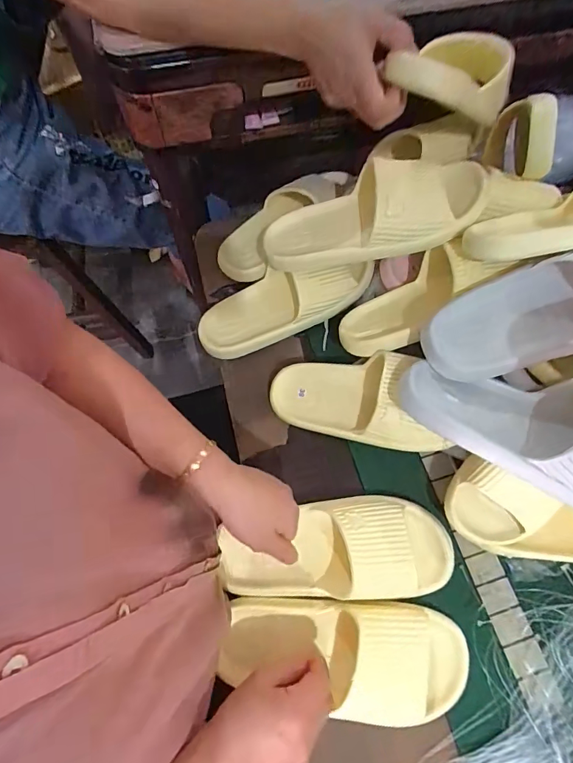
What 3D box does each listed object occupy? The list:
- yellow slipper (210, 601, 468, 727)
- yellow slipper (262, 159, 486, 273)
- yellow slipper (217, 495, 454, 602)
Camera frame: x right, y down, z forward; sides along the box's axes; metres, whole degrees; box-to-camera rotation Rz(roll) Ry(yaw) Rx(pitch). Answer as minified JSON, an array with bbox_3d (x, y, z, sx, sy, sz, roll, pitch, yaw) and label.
[{"bbox_3d":[0.058,0.276,0.416,0.245,0.056,0.108,6,70,5],"label":"yellow slipper"},{"bbox_3d":[0.099,-0.200,0.494,0.268,0.067,0.102,-13,69,14],"label":"yellow slipper"},{"bbox_3d":[0.053,0.184,0.453,0.249,0.052,0.107,-8,70,-1],"label":"yellow slipper"}]

